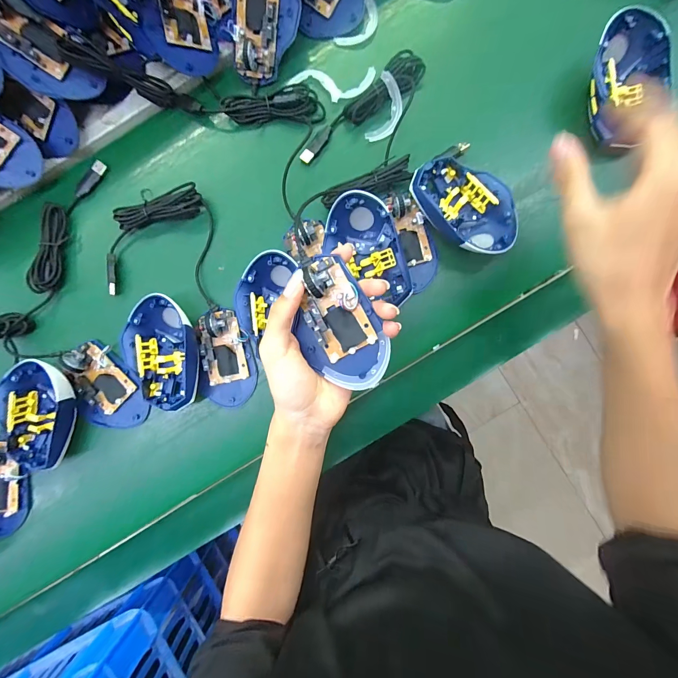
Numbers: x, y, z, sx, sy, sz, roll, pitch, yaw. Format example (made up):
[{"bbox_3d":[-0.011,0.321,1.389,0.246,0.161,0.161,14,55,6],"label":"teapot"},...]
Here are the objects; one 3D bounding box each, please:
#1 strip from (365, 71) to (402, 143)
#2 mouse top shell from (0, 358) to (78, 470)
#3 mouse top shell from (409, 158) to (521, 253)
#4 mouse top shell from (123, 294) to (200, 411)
[{"bbox_3d":[0.053,-0.250,0.360,0.031,0.007,0.063,11,111,-16],"label":"strip"},{"bbox_3d":[-0.326,0.081,0.357,0.071,0.039,0.115,10,89,2],"label":"mouse top shell"},{"bbox_3d":[0.132,-0.137,0.345,0.072,0.030,0.116,-42,88,1],"label":"mouse top shell"},{"bbox_3d":[-0.189,0.015,0.355,0.072,0.035,0.117,-1,89,2],"label":"mouse top shell"}]

